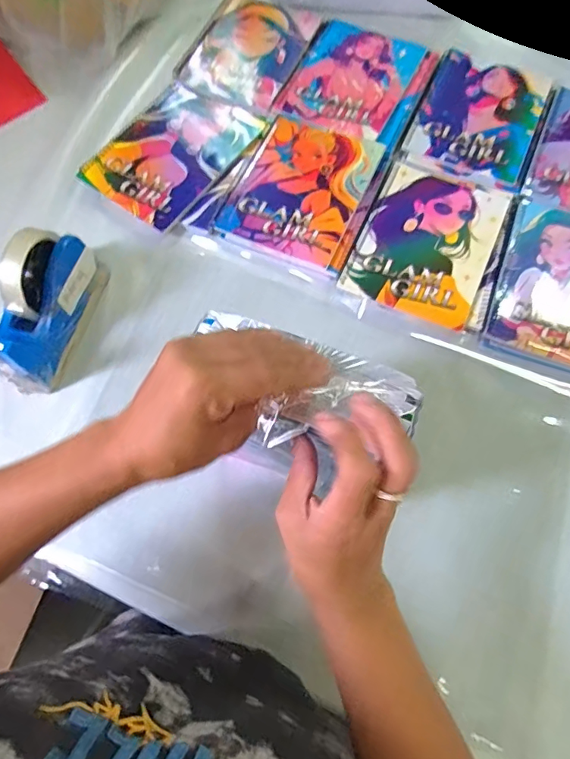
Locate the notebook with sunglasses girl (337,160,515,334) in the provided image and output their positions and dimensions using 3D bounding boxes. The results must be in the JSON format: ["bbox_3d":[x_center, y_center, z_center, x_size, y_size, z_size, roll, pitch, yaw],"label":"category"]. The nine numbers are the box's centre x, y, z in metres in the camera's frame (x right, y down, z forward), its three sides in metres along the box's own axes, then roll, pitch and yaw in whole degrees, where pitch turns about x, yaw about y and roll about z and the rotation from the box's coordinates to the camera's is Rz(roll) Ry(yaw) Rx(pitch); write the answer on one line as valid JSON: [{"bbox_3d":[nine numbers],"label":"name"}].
[{"bbox_3d":[0.173,-0.163,0.567,0.160,0.007,0.200,22,72,9],"label":"notebook with sunglasses girl"}]

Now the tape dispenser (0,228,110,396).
[{"bbox_3d":[-0.253,-0.080,0.499,0.057,0.105,0.166,18,71,8],"label":"tape dispenser"}]

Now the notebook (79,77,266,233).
[{"bbox_3d":[-0.148,-0.296,0.622,0.156,0.011,0.202,35,75,13],"label":"notebook"}]

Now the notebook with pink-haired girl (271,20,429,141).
[{"bbox_3d":[0.091,-0.418,0.664,0.154,0.007,0.197,22,72,9],"label":"notebook with pink-haired girl"}]

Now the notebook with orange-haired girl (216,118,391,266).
[{"bbox_3d":[0.020,-0.239,0.599,0.148,0.008,0.193,22,72,9],"label":"notebook with orange-haired girl"}]

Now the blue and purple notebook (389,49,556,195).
[{"bbox_3d":[0.253,-0.347,0.635,0.154,0.007,0.219,21,72,9],"label":"blue and purple notebook"}]

